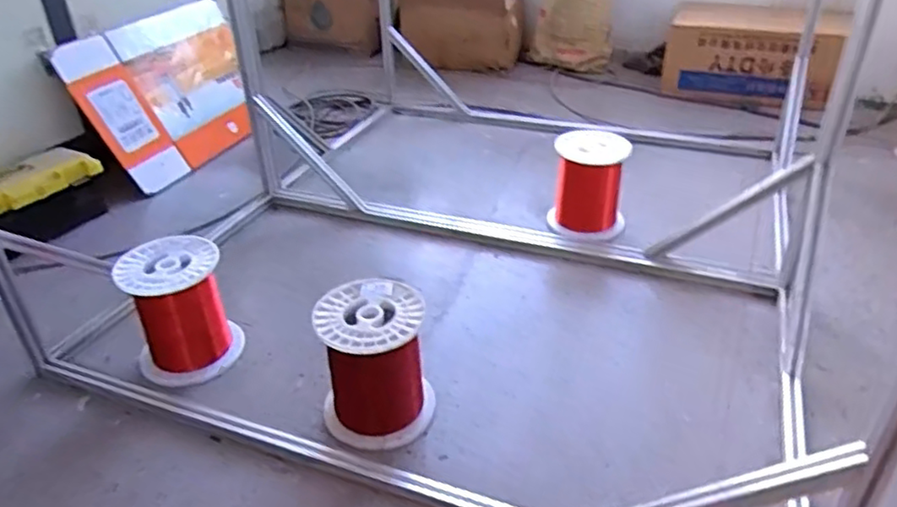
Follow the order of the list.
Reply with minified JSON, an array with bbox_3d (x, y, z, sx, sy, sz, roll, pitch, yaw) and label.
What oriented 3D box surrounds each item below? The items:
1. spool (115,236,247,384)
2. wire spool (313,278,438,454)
[{"bbox_3d":[-0.560,0.126,1.370,0.205,0.257,0.192,-18,36,-24],"label":"spool"},{"bbox_3d":[-0.136,0.201,1.212,0.204,0.229,0.202,-6,33,-7],"label":"wire spool"}]

